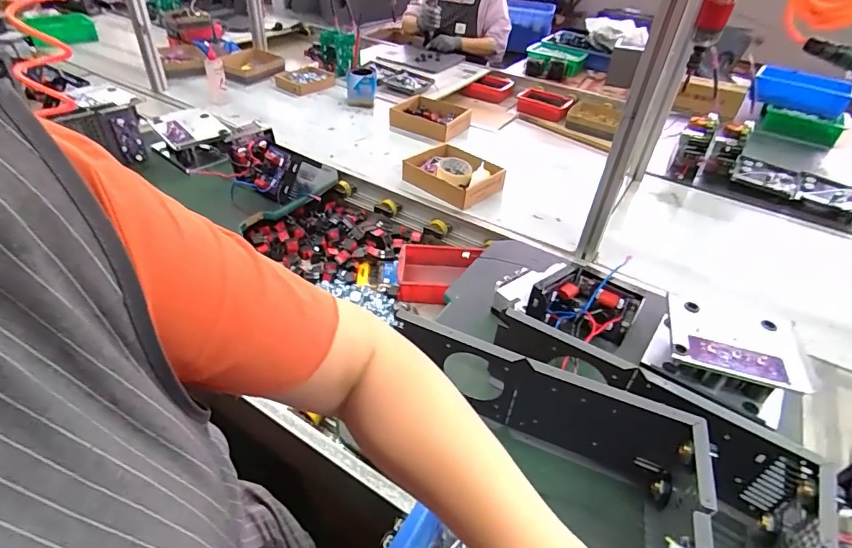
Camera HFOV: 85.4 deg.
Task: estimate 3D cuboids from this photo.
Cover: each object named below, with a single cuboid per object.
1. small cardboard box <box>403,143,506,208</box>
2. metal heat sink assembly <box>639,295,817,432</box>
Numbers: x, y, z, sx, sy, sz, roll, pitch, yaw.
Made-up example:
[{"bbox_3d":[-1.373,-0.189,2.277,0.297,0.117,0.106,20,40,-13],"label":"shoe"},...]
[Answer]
[{"bbox_3d":[0.064,-0.257,1.202,0.231,0.071,0.173,34,48,31],"label":"small cardboard box"},{"bbox_3d":[0.493,0.130,0.766,0.211,0.082,0.165,18,41,16],"label":"metal heat sink assembly"}]

